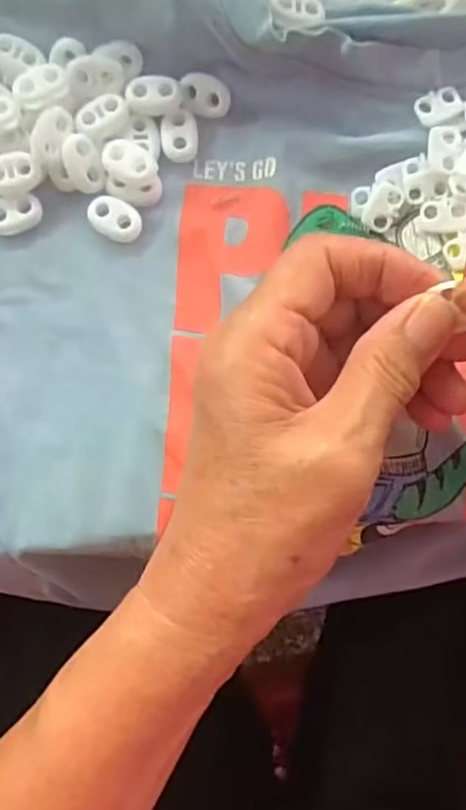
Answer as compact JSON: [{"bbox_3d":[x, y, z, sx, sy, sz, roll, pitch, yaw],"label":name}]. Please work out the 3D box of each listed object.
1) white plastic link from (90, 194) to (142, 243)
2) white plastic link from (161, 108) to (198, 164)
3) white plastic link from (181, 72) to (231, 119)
[{"bbox_3d":[-0.047,-0.075,0.265,0.022,0.004,0.015,38,83,7],"label":"white plastic link"},{"bbox_3d":[-0.022,-0.110,0.271,0.014,0.006,0.020,-3,80,0],"label":"white plastic link"},{"bbox_3d":[-0.011,-0.126,0.271,0.020,0.005,0.016,10,102,3],"label":"white plastic link"}]

